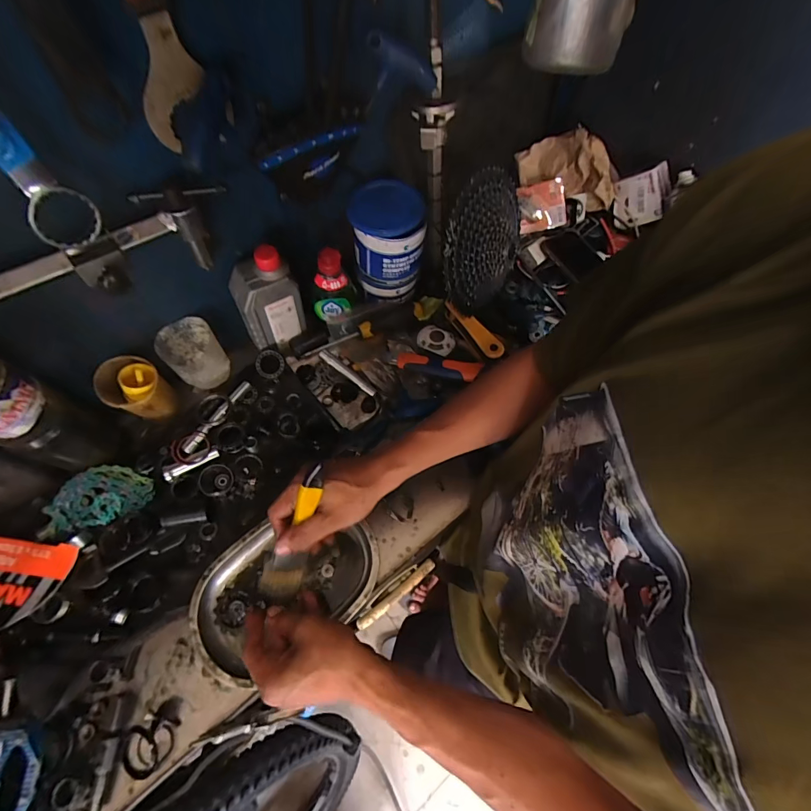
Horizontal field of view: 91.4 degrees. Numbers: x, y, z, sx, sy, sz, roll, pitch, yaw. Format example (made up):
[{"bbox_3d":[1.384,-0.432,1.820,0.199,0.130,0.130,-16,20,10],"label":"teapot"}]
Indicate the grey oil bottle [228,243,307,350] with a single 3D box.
[{"bbox_3d":[-0.193,-0.146,0.551,0.081,0.156,0.050,-31,70,-16],"label":"grey oil bottle"}]

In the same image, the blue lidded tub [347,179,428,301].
[{"bbox_3d":[-0.027,-0.234,0.577,0.096,0.139,0.094,-2,65,-4],"label":"blue lidded tub"}]

